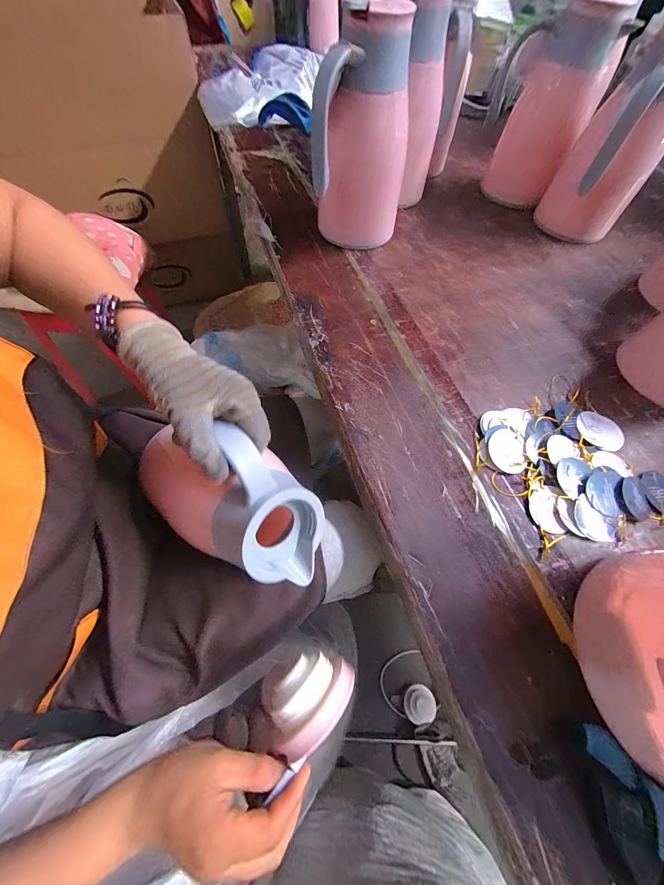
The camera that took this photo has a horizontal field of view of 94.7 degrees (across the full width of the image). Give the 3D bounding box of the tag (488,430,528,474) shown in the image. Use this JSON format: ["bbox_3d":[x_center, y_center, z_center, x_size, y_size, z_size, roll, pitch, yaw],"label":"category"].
[{"bbox_3d":[0.211,0.010,0.369,0.043,0.009,0.054,8,63,1],"label":"tag"}]

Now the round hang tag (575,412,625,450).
[{"bbox_3d":[0.343,-0.015,0.392,0.055,0.004,0.056,3,62,-6],"label":"round hang tag"}]

